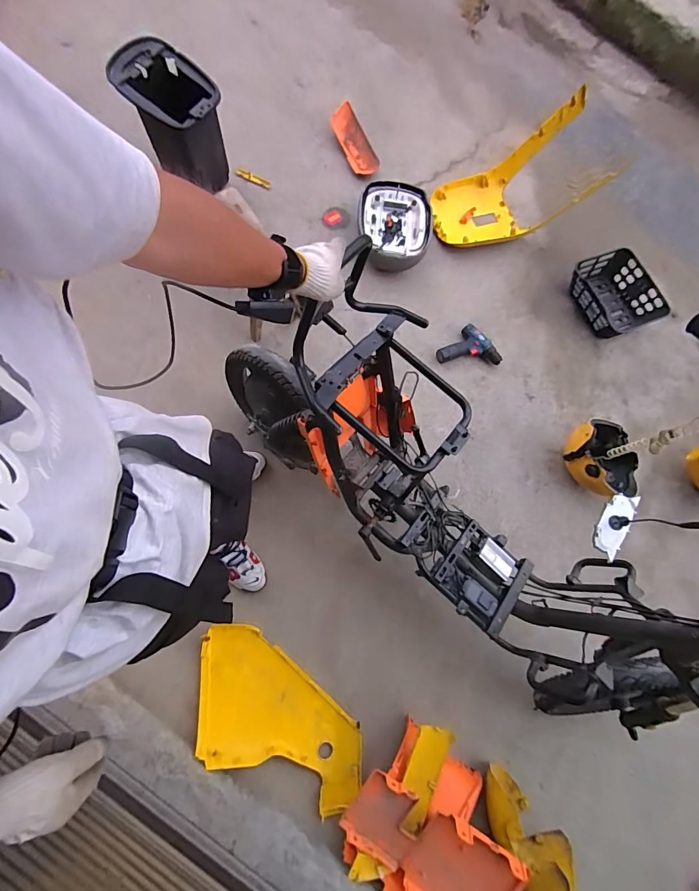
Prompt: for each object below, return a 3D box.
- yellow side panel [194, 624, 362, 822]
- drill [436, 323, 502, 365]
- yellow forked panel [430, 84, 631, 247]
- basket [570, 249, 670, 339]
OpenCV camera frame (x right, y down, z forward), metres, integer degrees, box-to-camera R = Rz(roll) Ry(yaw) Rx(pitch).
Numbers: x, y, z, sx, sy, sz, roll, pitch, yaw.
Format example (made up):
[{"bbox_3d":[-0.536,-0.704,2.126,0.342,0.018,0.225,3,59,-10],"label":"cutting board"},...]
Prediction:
[{"bbox_3d":[-0.222,0.771,1.135,0.575,0.051,0.304,40,77,6],"label":"yellow side panel"},{"bbox_3d":[0.433,-0.366,1.508,0.229,0.065,0.143,2,76,-3],"label":"drill"},{"bbox_3d":[0.636,-0.995,1.575,0.614,0.254,0.357,-21,79,-9],"label":"yellow forked panel"},{"bbox_3d":[1.026,-0.588,1.584,0.264,0.119,0.312,-19,78,-8],"label":"basket"}]

